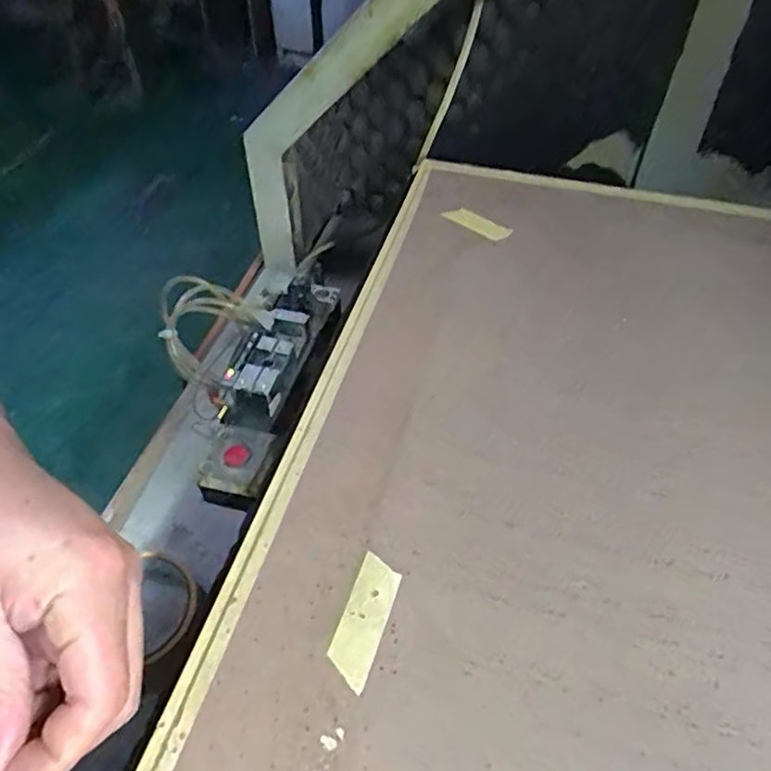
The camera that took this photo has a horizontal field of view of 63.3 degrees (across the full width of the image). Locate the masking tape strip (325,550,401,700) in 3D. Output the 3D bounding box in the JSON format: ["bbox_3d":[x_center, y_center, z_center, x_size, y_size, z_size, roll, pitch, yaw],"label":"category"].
[{"bbox_3d":[-0.009,0.105,0.283,0.019,0.004,0.059,15,49,12],"label":"masking tape strip"}]

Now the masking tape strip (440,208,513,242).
[{"bbox_3d":[0.073,-0.131,0.500,0.056,0.006,0.015,33,55,25],"label":"masking tape strip"}]

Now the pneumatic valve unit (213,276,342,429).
[{"bbox_3d":[-0.077,-0.031,0.447,0.042,0.031,0.138,13,48,10],"label":"pneumatic valve unit"}]

